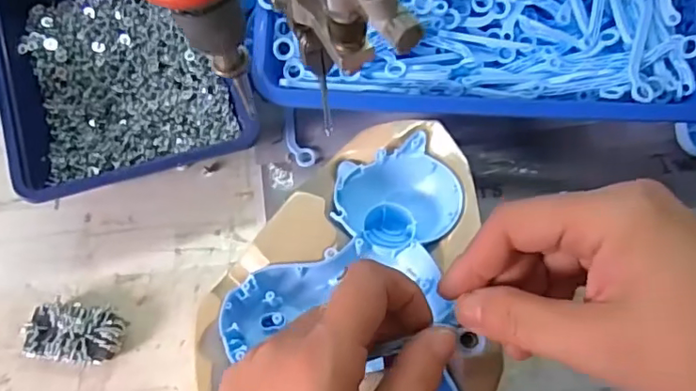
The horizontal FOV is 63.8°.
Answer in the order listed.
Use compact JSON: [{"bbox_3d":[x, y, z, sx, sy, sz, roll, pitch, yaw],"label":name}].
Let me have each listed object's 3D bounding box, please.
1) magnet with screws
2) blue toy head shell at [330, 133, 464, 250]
[{"bbox_3d":[-0.160,0.081,0.327,0.052,0.016,0.032,7,67,2],"label":"magnet with screws"},{"bbox_3d":[0.028,0.000,0.334,0.070,0.028,0.062,-15,68,-7],"label":"blue toy head shell"}]

